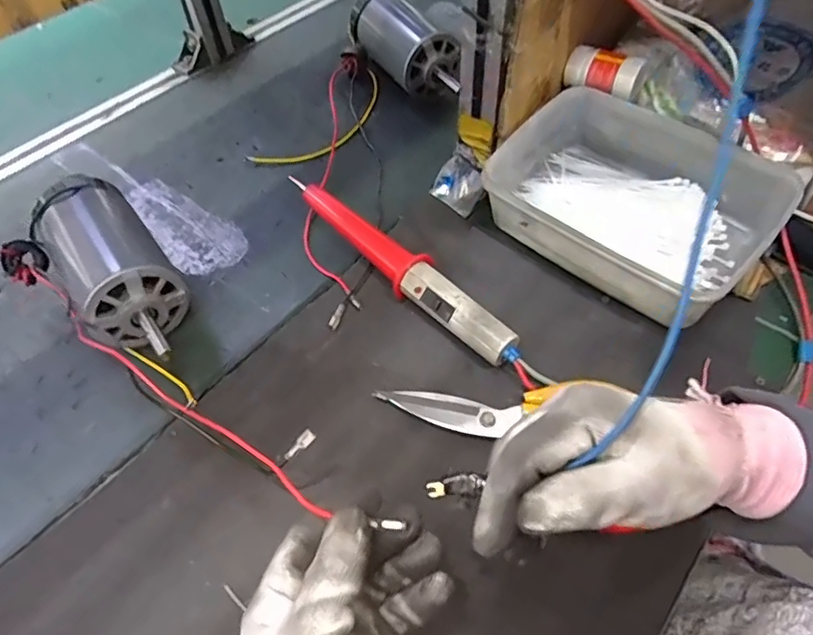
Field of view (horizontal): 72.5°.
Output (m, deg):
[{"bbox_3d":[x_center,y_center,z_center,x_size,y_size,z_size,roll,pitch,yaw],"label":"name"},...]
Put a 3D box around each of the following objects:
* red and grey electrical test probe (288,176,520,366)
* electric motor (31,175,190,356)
[{"bbox_3d":[-0.014,-0.044,0.488,0.032,0.040,0.271,-39,61,-24],"label":"red and grey electrical test probe"},{"bbox_3d":[-0.248,-0.038,0.477,0.084,0.076,0.200,-36,60,-22],"label":"electric motor"}]

